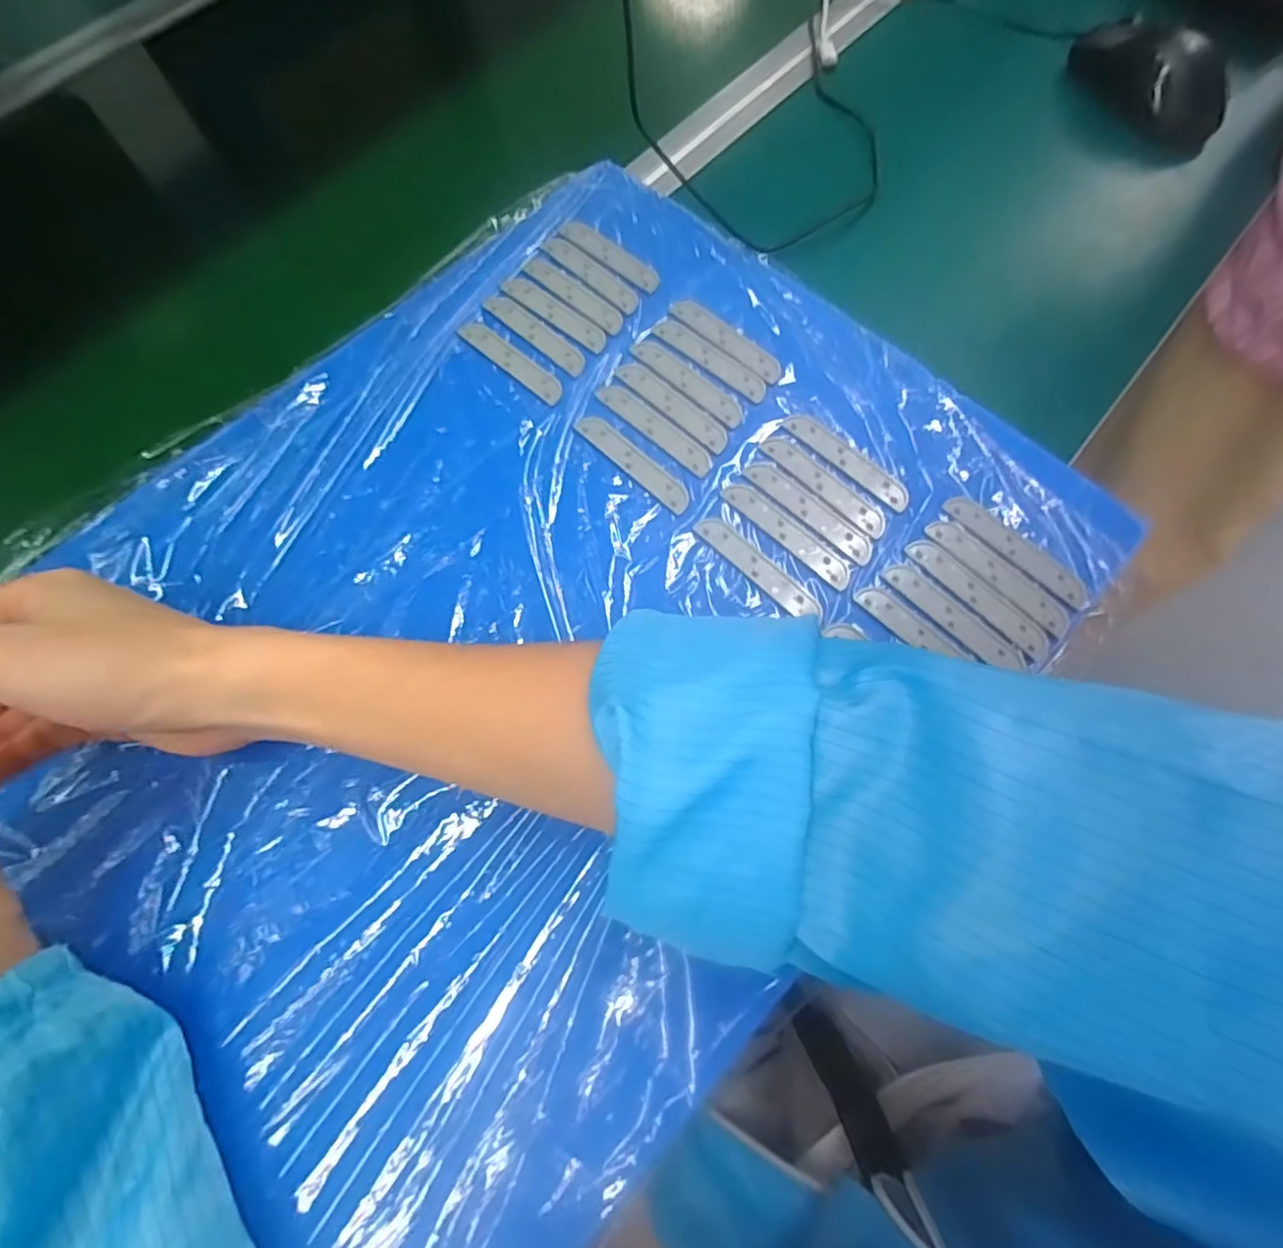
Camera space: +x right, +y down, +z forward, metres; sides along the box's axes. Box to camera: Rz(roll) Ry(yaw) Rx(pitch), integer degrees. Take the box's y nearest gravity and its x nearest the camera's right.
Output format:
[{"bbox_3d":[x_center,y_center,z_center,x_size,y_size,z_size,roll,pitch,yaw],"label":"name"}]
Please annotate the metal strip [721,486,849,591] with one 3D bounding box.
[{"bbox_3d":[0.074,-0.047,0.328,0.077,0.004,0.014,43,76,16],"label":"metal strip"}]

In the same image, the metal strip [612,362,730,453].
[{"bbox_3d":[0.018,-0.121,0.359,0.014,0.004,0.077,-42,74,-13],"label":"metal strip"}]

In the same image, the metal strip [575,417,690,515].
[{"bbox_3d":[-0.005,-0.087,0.346,0.014,0.004,0.078,-43,74,-14],"label":"metal strip"}]

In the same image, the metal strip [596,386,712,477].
[{"bbox_3d":[0.007,-0.106,0.354,0.078,0.004,0.014,41,75,15],"label":"metal strip"}]

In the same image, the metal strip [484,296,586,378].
[{"bbox_3d":[-0.062,-0.170,0.381,0.080,0.004,0.015,41,75,15],"label":"metal strip"}]

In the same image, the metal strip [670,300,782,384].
[{"bbox_3d":[0.049,-0.164,0.373,0.078,0.004,0.015,43,76,16],"label":"metal strip"}]

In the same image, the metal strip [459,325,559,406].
[{"bbox_3d":[-0.074,-0.151,0.372,0.078,0.004,0.014,42,75,16],"label":"metal strip"}]

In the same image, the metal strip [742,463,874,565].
[{"bbox_3d":[0.087,-0.059,0.333,0.016,0.004,0.077,-43,74,-14],"label":"metal strip"}]

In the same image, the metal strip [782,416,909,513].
[{"bbox_3d":[0.109,-0.087,0.343,0.016,0.004,0.077,-43,72,-14],"label":"metal strip"}]

